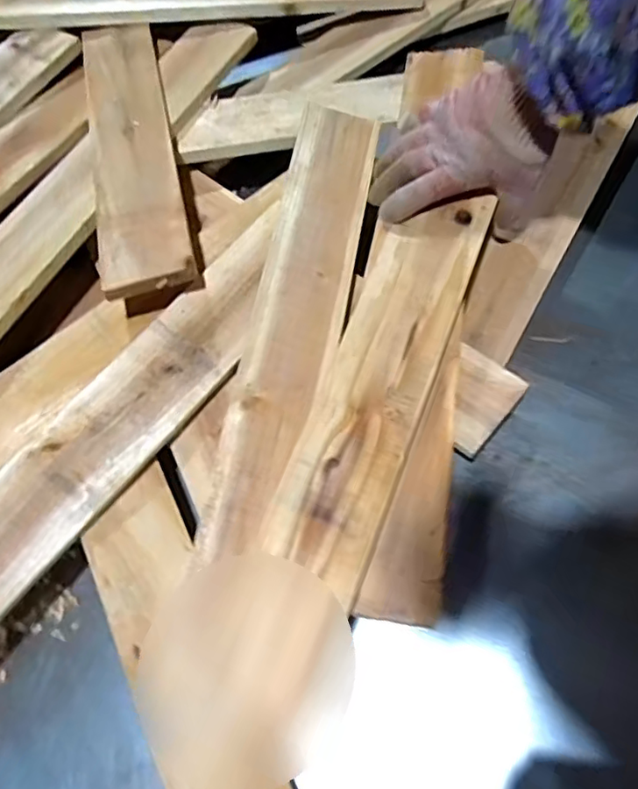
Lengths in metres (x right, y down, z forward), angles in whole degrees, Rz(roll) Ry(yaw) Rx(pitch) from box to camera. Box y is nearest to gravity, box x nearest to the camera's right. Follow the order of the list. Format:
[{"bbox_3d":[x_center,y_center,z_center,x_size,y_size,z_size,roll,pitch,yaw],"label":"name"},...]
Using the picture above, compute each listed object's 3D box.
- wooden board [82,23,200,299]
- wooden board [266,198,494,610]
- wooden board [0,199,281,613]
[{"bbox_3d":[-0.192,-0.261,0.591,0.083,0.015,0.393,-12,60,-9],"label":"wooden board"},{"bbox_3d":[0.054,-0.025,0.468,0.082,0.008,0.345,20,69,9],"label":"wooden board"},{"bbox_3d":[-0.171,0.023,0.483,0.082,0.028,0.460,32,74,20],"label":"wooden board"}]

